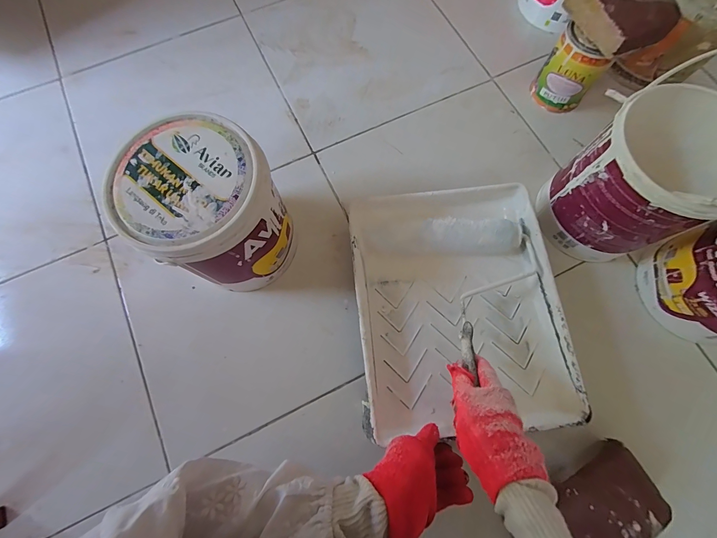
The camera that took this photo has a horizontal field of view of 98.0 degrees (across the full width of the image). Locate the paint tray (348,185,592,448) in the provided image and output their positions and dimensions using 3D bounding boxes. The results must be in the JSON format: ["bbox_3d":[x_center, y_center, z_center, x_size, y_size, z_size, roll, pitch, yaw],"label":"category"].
[{"bbox_3d":[0.140,0.044,0.463,0.282,0.049,0.349,-6,74,-1],"label":"paint tray"}]

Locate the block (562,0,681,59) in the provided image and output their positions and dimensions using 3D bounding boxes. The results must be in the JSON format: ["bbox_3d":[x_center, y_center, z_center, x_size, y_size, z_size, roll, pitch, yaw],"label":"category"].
[{"bbox_3d":[0.402,-0.402,0.481,0.096,0.051,0.142,-22,75,-5],"label":"block"}]

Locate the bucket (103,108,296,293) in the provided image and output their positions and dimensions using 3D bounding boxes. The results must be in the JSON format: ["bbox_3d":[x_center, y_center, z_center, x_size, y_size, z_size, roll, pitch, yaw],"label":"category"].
[{"bbox_3d":[-0.190,-0.069,0.446,0.161,0.210,0.163,0,74,1],"label":"bucket"}]

